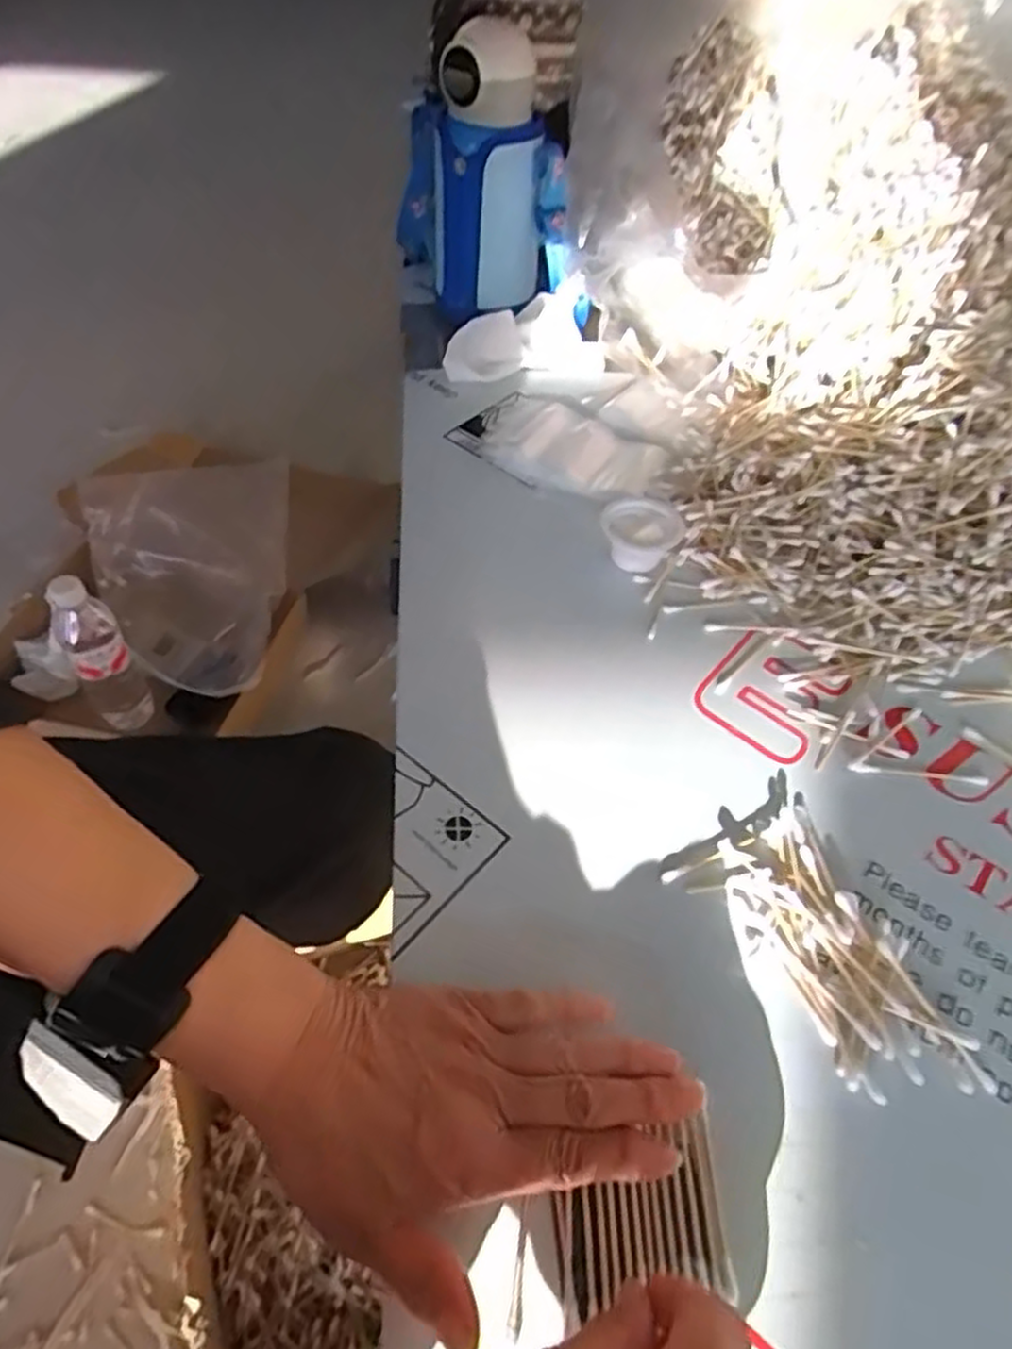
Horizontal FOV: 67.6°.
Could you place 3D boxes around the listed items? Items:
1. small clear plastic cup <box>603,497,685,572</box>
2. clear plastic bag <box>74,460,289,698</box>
[{"bbox_3d":[0.091,-0.097,0.515,0.054,0.024,0.054,2,52,-3],"label":"small clear plastic cup"},{"bbox_3d":[-0.391,-0.116,0.988,0.271,0.107,0.370,-16,55,-16],"label":"clear plastic bag"}]

